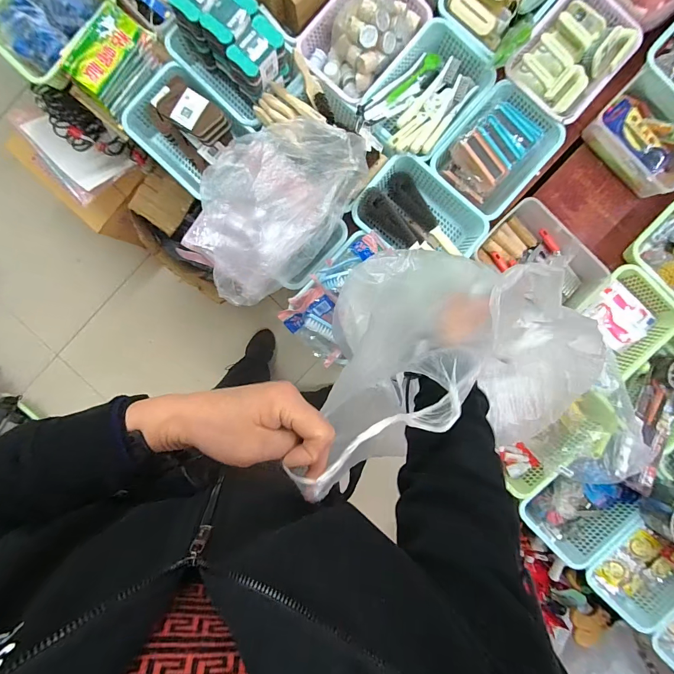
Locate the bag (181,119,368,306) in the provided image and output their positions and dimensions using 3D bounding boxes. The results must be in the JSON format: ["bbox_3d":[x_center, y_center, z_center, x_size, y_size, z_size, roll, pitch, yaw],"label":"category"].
[{"bbox_3d":[-0.154,-0.322,0.839,0.293,0.142,0.470,42,93,-2],"label":"bag"}]

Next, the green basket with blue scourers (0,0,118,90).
[{"bbox_3d":[-0.730,-0.810,0.893,0.267,0.052,0.307,40,93,-2],"label":"green basket with blue scourers"}]

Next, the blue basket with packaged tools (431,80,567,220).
[{"bbox_3d":[0.412,-0.474,0.893,0.234,0.128,0.299,43,93,-2],"label":"blue basket with packaged tools"}]

